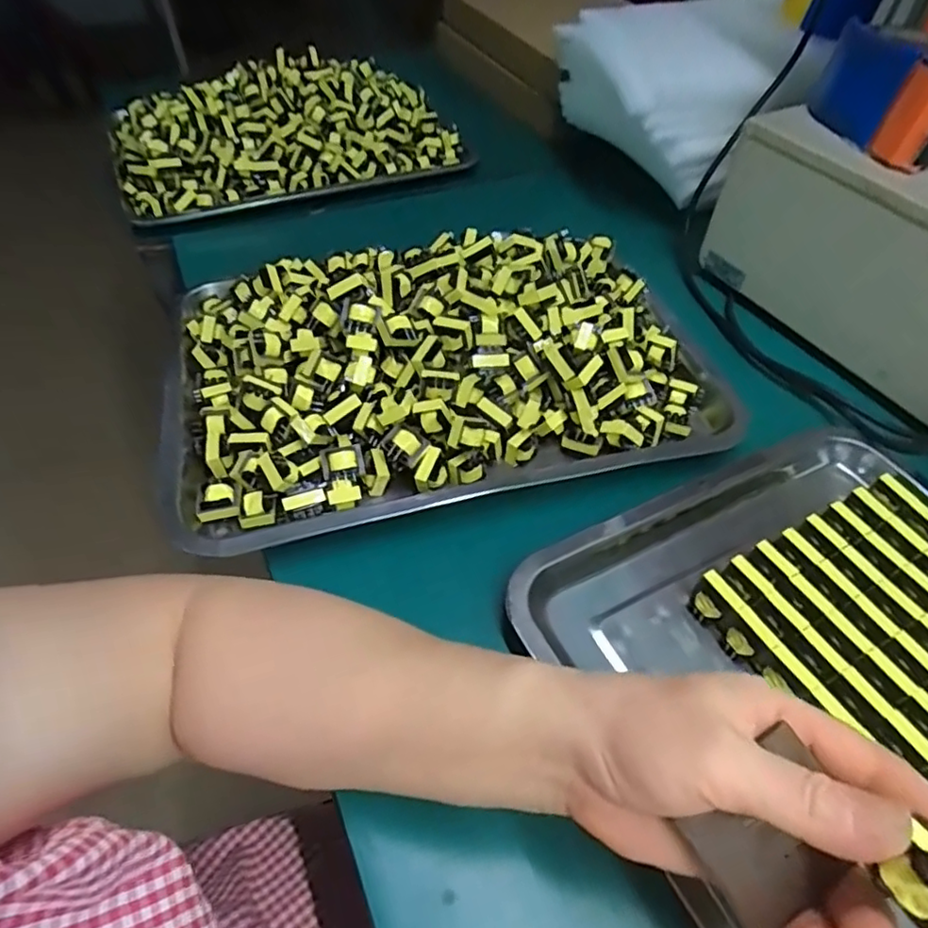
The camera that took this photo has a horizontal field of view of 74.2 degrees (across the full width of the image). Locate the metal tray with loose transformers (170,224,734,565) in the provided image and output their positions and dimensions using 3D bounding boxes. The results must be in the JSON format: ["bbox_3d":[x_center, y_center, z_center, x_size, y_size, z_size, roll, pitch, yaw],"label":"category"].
[{"bbox_3d":[-0.015,-0.089,0.437,0.386,0.063,0.257,-13,52,-9],"label":"metal tray with loose transformers"}]

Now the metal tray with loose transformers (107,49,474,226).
[{"bbox_3d":[-0.203,-0.381,0.684,0.368,0.074,0.239,-17,52,-15],"label":"metal tray with loose transformers"}]

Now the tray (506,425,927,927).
[{"bbox_3d":[0.226,0.143,0.265,0.278,0.027,0.391,-22,54,-16],"label":"tray"}]

